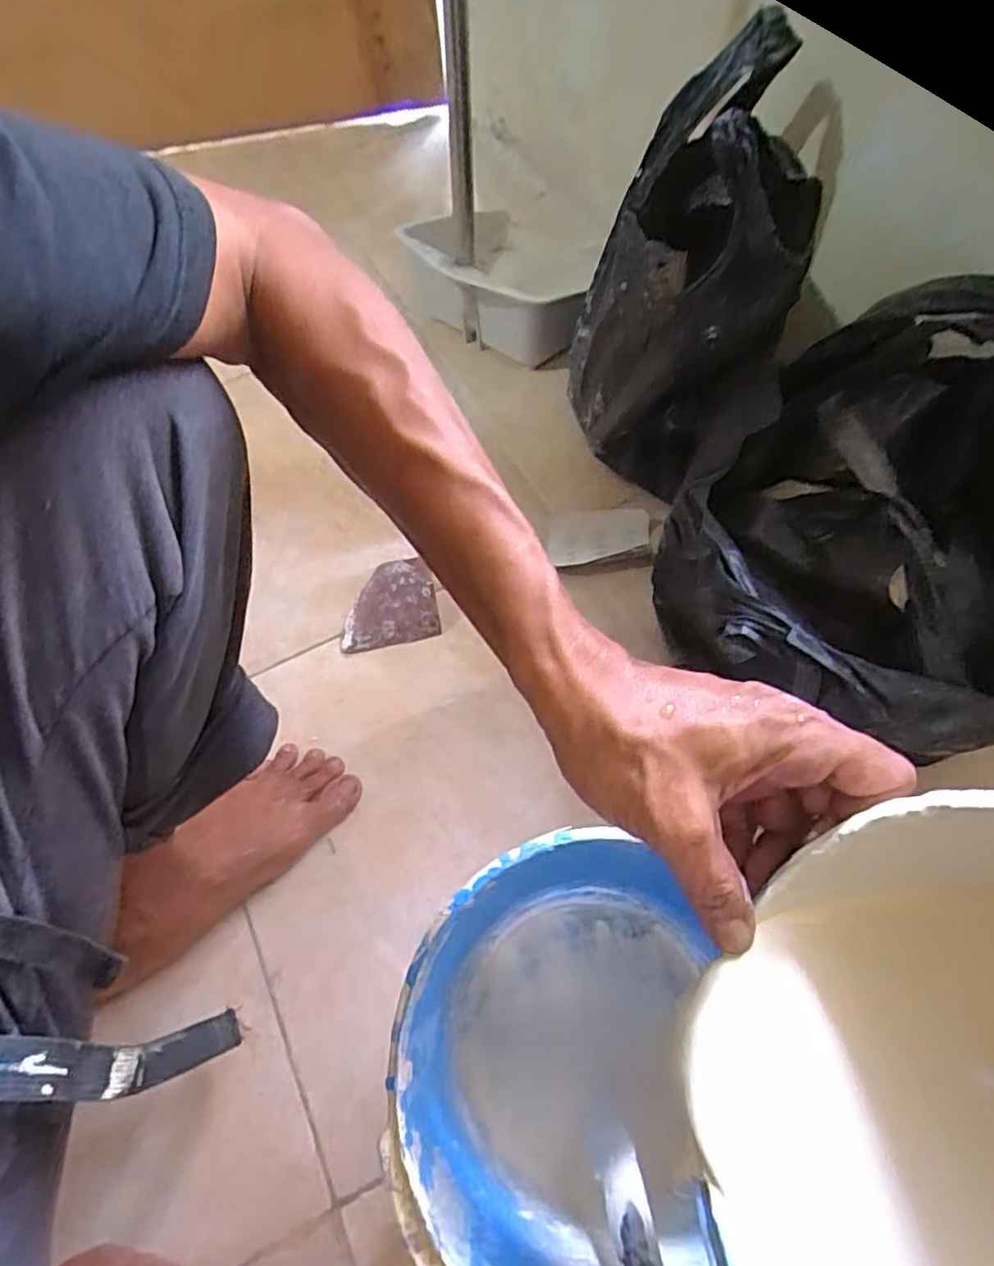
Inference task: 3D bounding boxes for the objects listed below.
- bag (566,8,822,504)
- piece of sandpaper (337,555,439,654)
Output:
[{"bbox_3d":[0.153,-0.283,0.582,0.160,0.322,0.238,3,62,5],"label":"bag"},{"bbox_3d":[-0.106,-0.025,0.619,0.096,0.010,0.075,-11,100,6],"label":"piece of sandpaper"}]

